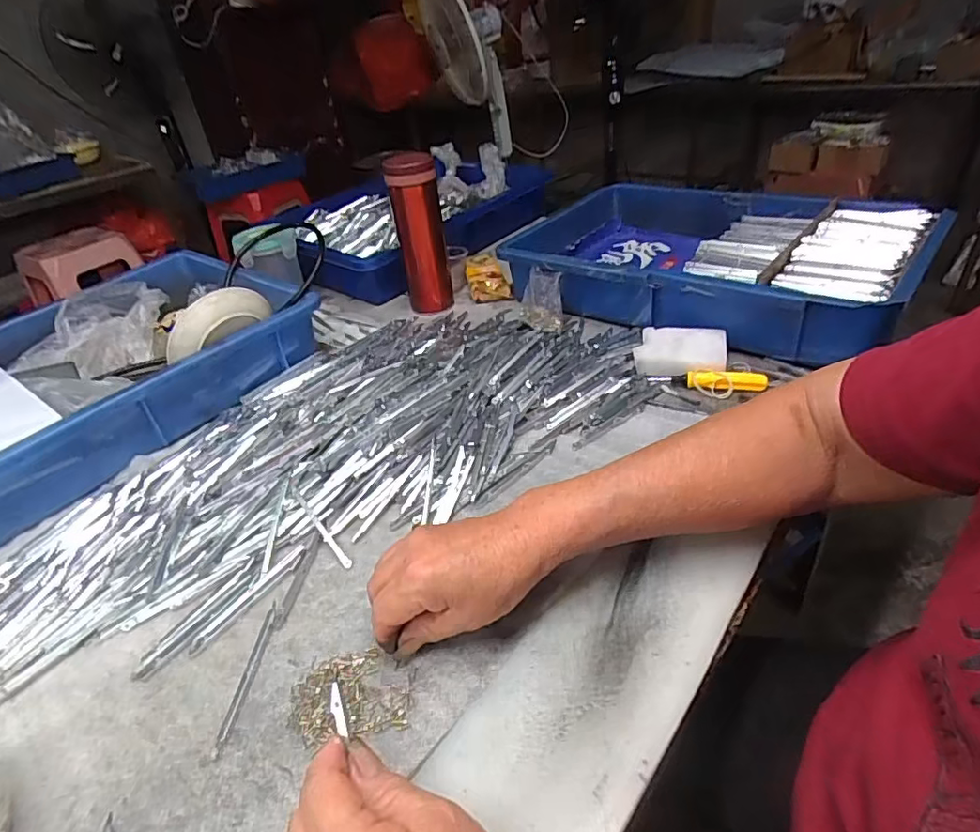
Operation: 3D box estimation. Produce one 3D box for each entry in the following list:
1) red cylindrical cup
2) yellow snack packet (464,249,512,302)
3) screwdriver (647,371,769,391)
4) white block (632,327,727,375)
[{"bbox_3d":[-0.087,-0.225,0.712,0.061,0.199,0.071,-9,36,-1],"label":"red cylindrical cup"},{"bbox_3d":[-0.002,-0.194,0.781,0.062,0.031,0.098,-5,36,3],"label":"yellow snack packet"},{"bbox_3d":[0.205,-0.036,0.530,0.103,0.012,0.017,3,37,14],"label":"screwdriver"},{"bbox_3d":[0.190,-0.065,0.562,0.084,0.022,0.063,4,37,16],"label":"white block"}]

